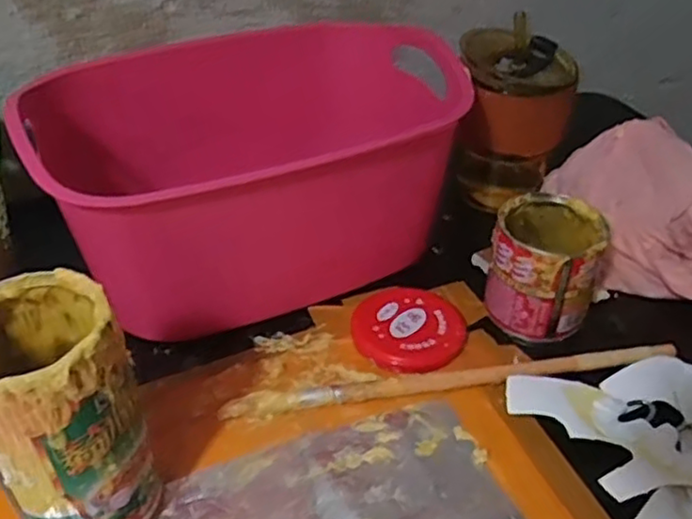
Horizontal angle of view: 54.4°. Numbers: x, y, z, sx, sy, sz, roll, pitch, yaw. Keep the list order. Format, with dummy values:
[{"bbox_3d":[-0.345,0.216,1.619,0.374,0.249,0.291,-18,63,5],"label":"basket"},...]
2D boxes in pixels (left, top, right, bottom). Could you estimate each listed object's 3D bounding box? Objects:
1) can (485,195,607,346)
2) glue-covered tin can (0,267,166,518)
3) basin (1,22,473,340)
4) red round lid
[{"bbox_3d":[0.124,0.004,0.420,0.063,0.069,0.064,0,39,0],"label":"can"},{"bbox_3d":[-0.122,0.069,0.290,0.060,0.119,0.066,0,39,0],"label":"glue-covered tin can"},{"bbox_3d":[-0.064,-0.066,0.457,0.255,0.131,0.165,-15,41,-18],"label":"basin"},{"bbox_3d":[0.039,0.042,0.420,0.069,0.009,0.063,0,39,0],"label":"red round lid"}]

